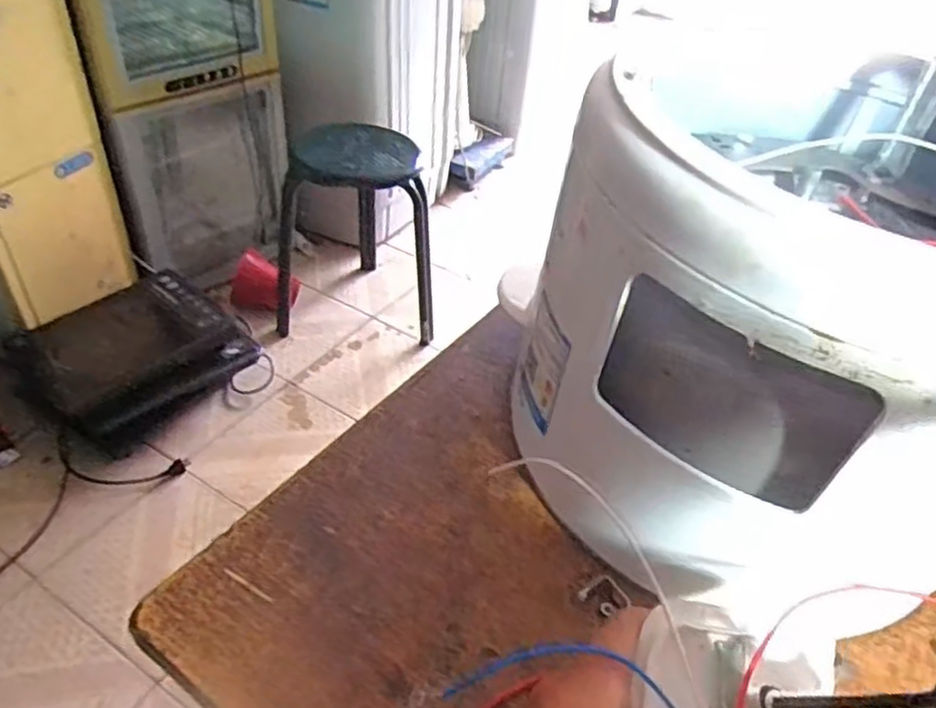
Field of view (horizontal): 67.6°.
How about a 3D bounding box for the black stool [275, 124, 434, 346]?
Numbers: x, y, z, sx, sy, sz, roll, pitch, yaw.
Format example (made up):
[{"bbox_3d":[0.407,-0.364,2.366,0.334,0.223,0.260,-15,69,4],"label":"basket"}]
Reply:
[{"bbox_3d":[-0.254,-0.290,1.550,0.337,0.395,0.310,-1,42,-8],"label":"black stool"}]

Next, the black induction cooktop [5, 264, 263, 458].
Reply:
[{"bbox_3d":[-0.574,0.005,1.245,0.215,0.169,0.347,25,45,20],"label":"black induction cooktop"}]

